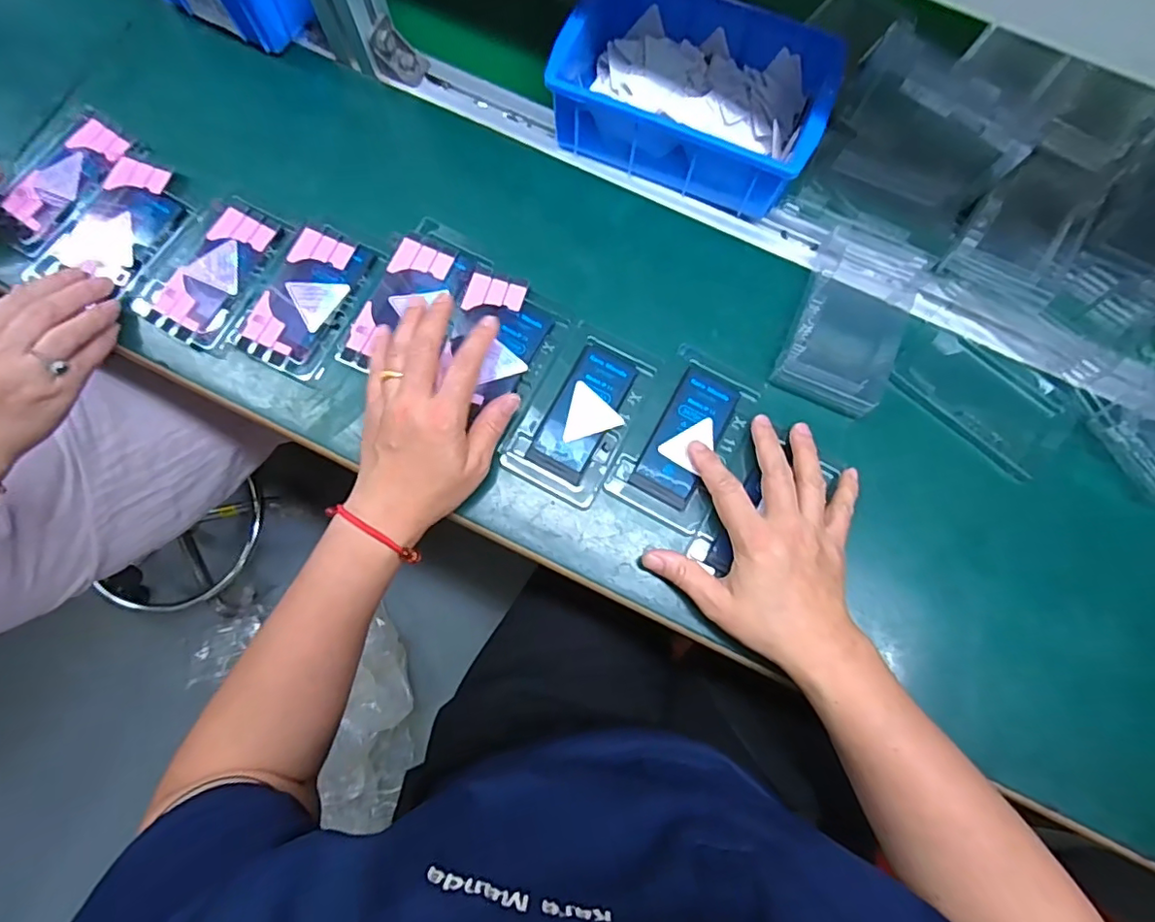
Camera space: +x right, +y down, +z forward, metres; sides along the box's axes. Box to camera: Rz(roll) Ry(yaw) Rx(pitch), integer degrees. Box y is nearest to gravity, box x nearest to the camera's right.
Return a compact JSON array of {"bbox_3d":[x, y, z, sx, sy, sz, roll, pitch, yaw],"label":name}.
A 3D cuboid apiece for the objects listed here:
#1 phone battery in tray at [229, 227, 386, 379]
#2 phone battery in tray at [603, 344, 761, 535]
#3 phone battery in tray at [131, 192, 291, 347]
[{"bbox_3d":[-0.205,-0.124,0.435,0.071,0.007,0.116,25,80,3],"label":"phone battery in tray"},{"bbox_3d":[0.081,-0.017,0.417,0.075,0.007,0.127,30,80,4],"label":"phone battery in tray"},{"bbox_3d":[-0.276,-0.147,0.436,0.076,0.009,0.116,27,80,4],"label":"phone battery in tray"}]

